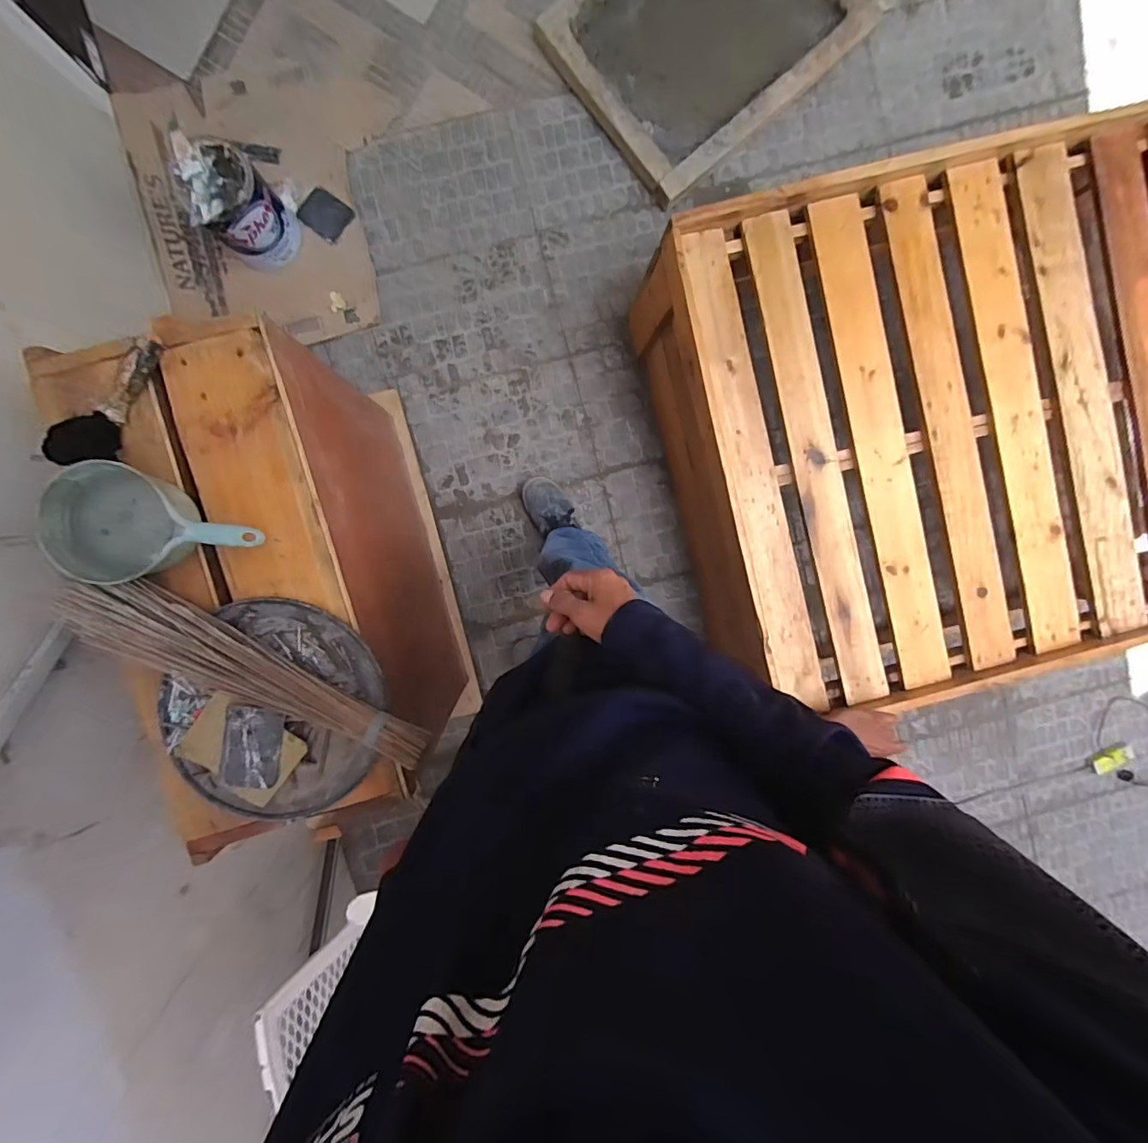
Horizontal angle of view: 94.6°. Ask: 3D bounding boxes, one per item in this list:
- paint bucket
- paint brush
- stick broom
[{"bbox_3d":[-0.715,-0.779,1.124,0.156,0.203,0.177,-38,94,2],"label":"paint bucket"},{"bbox_3d":[-0.582,-0.207,0.663,0.062,0.052,0.197,34,94,-3],"label":"paint brush"},{"bbox_3d":[-0.405,0.126,0.651,0.474,0.058,0.077,29,93,-3],"label":"stick broom"}]

